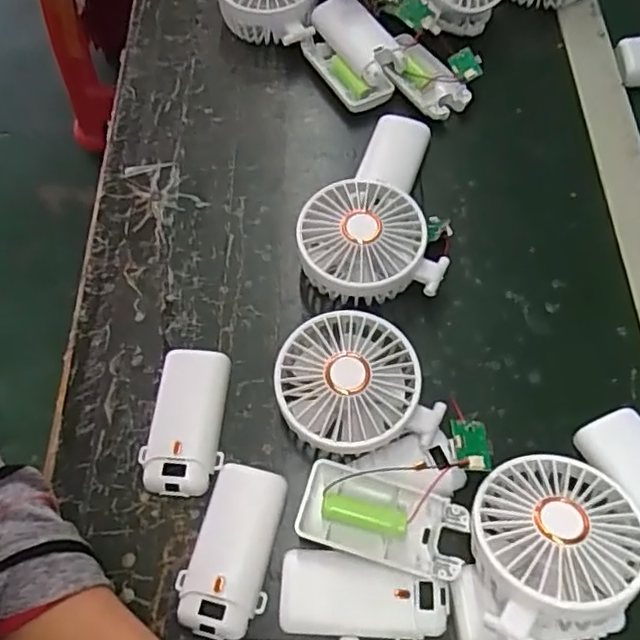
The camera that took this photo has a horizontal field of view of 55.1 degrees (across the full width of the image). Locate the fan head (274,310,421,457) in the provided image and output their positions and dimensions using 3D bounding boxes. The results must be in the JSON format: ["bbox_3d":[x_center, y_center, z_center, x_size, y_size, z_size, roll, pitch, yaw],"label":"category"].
[{"bbox_3d":[0.016,0.042,0.383,0.084,0.053,0.084,0,63,0],"label":"fan head"}]

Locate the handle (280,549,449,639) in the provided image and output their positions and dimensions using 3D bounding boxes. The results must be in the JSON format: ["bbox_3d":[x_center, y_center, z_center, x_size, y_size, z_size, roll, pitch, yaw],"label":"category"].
[{"bbox_3d":[0.024,0.156,0.344,0.092,0.017,0.042,6,63,3],"label":"handle"}]

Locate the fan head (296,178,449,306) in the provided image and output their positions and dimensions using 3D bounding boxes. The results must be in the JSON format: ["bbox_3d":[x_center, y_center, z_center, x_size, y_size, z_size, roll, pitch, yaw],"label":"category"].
[{"bbox_3d":[0.032,-0.052,0.426,0.096,0.047,0.088,0,63,0],"label":"fan head"}]

